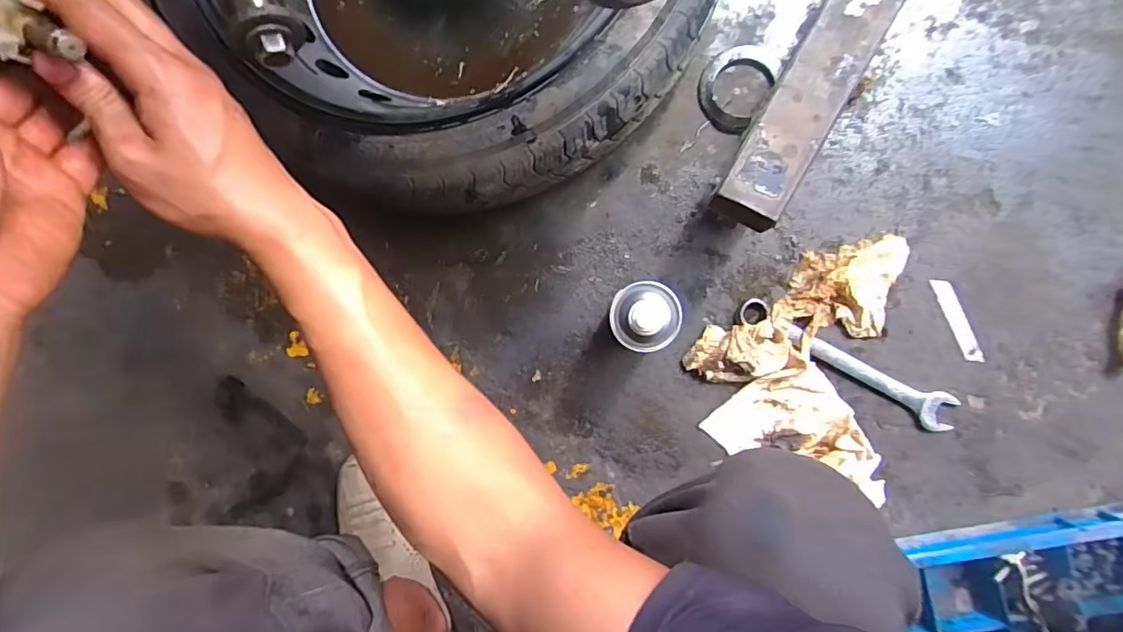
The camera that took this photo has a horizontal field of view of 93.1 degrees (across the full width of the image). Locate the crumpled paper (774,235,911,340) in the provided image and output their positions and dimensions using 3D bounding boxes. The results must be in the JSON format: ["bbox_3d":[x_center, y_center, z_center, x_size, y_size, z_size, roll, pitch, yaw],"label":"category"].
[{"bbox_3d":[0.306,-0.039,0.600,0.112,0.036,0.136,16,93,6],"label":"crumpled paper"}]

